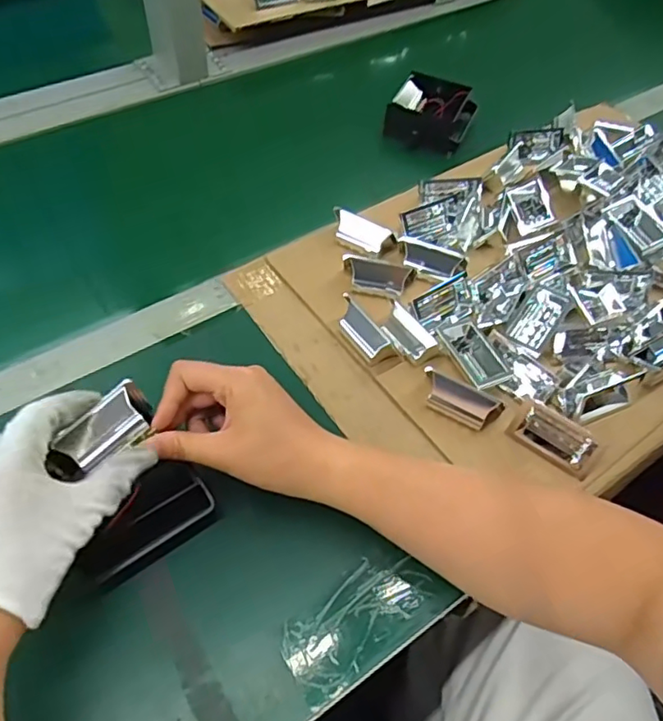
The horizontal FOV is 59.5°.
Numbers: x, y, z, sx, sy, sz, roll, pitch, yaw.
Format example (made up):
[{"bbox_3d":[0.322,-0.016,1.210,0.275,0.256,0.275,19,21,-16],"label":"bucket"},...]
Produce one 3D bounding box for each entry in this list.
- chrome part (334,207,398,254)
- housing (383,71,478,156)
[{"bbox_3d":[0.029,-0.119,0.546,0.063,0.021,0.024,30,58,16],"label":"chrome part"},{"bbox_3d":[0.119,-0.293,0.689,0.089,0.034,0.097,23,56,11],"label":"housing"}]

